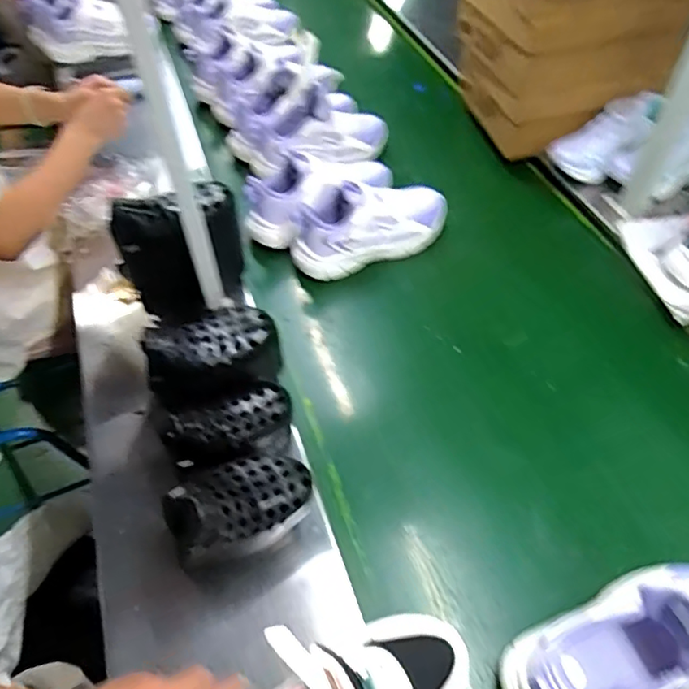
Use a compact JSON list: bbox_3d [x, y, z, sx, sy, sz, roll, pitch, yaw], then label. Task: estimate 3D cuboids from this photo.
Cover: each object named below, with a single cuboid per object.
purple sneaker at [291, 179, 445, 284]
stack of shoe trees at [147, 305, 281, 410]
[{"bbox_3d":[0.040,-0.194,0.849,0.252,0.104,0.094,-19,54,-14],"label":"purple sneaker"},{"bbox_3d":[-0.145,0.002,0.617,0.141,0.083,0.075,-18,53,-13],"label":"stack of shoe trees"}]

